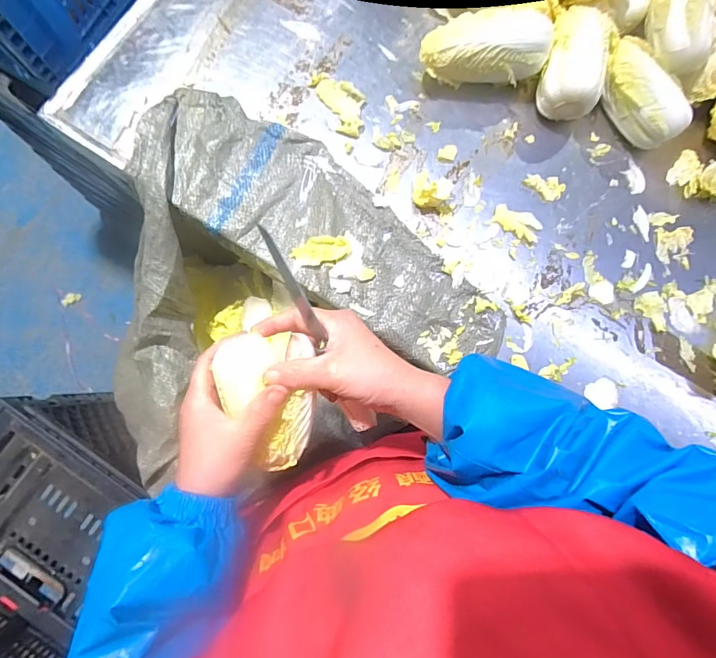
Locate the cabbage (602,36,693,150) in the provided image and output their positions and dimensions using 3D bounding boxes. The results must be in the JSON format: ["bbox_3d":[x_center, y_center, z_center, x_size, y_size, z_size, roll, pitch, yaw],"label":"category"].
[{"bbox_3d":[0.344,-0.281,0.524,0.062,0.067,0.129,-28,86,-8],"label":"cabbage"}]

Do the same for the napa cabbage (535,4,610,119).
[{"bbox_3d":[0.260,-0.313,0.520,0.071,0.072,0.107,13,82,-4],"label":"napa cabbage"}]

